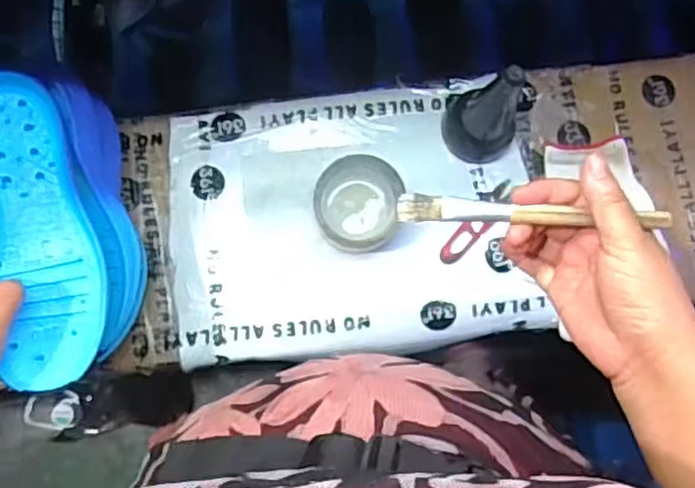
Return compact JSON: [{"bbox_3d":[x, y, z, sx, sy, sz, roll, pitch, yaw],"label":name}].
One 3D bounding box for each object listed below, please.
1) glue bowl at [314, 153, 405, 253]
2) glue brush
[{"bbox_3d":[0.009,-0.036,0.623,0.076,0.057,0.078,1,80,-3],"label":"glue bowl"},{"bbox_3d":[0.108,-0.018,0.394,0.156,0.010,0.016,3,81,8],"label":"glue brush"}]

